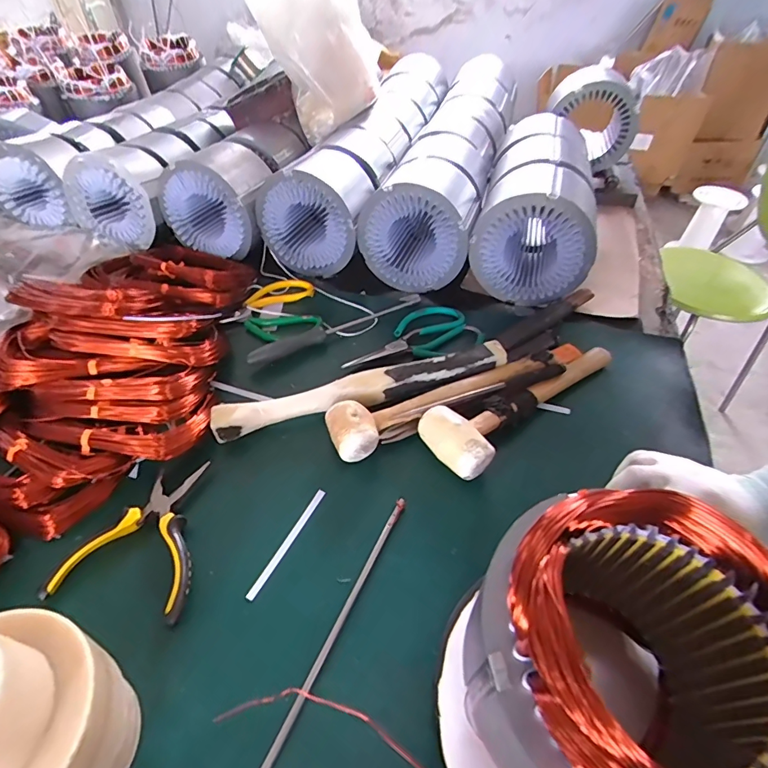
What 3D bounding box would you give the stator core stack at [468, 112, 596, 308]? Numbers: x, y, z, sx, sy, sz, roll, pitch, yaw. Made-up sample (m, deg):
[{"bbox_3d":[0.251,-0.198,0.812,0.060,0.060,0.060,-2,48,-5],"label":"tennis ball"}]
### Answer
[{"bbox_3d":[0.252,-0.314,0.729,0.161,0.154,0.432,13,48,10],"label":"stator core stack"}]

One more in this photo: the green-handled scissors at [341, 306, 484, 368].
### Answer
[{"bbox_3d":[0.033,-0.056,0.570,0.184,0.010,0.093,-26,53,-23],"label":"green-handled scissors"}]

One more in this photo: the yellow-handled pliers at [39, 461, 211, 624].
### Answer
[{"bbox_3d":[-0.221,0.135,0.385,0.114,0.016,0.136,-5,47,-5],"label":"yellow-handled pliers"}]

